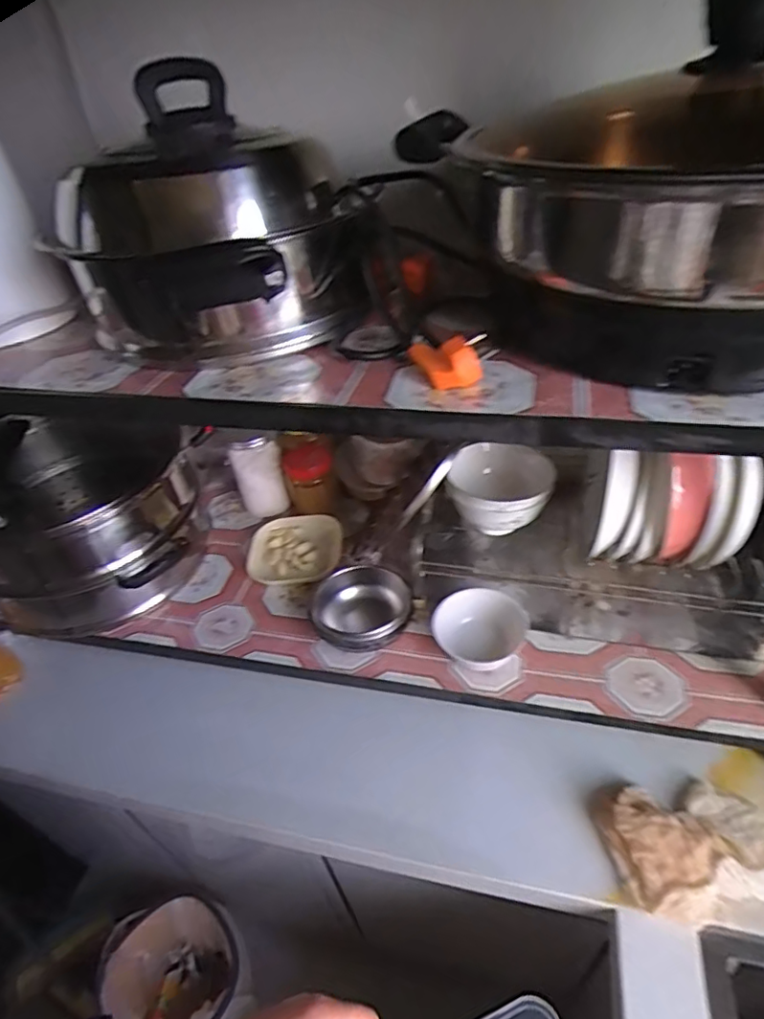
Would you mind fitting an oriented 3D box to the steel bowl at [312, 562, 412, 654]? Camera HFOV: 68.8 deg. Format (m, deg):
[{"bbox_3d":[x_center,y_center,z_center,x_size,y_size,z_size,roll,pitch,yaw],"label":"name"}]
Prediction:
[{"bbox_3d":[-0.023,0.131,0.711,0.119,0.061,0.115,-4,41,4],"label":"steel bowl"}]

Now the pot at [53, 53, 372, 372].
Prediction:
[{"bbox_3d":[-0.150,-0.249,0.481,0.229,0.195,0.266,-24,44,-17],"label":"pot"}]

